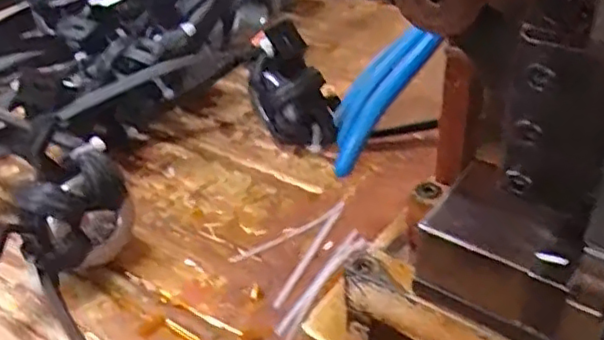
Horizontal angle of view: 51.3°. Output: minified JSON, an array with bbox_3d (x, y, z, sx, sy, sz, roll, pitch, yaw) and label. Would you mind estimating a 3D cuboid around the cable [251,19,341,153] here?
[{"bbox_3d":[-0.008,-0.068,0.523,0.052,0.094,0.071,-21,40,-20],"label":"cable"}]

